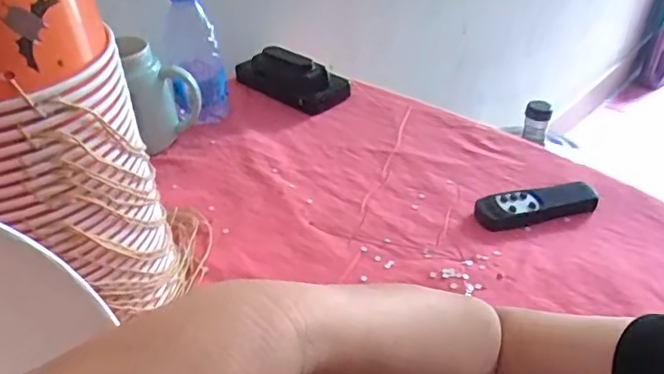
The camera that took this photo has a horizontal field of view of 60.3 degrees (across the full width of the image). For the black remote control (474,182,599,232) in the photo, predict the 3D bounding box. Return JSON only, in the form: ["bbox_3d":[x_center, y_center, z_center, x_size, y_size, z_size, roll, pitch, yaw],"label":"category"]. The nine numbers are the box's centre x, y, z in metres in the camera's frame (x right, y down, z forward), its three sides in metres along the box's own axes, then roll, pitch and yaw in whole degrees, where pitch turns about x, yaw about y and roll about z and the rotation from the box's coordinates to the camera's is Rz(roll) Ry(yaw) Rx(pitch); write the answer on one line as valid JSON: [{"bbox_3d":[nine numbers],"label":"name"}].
[{"bbox_3d":[0.191,0.016,0.532,0.114,0.020,0.035,-6,36,-11],"label":"black remote control"}]

